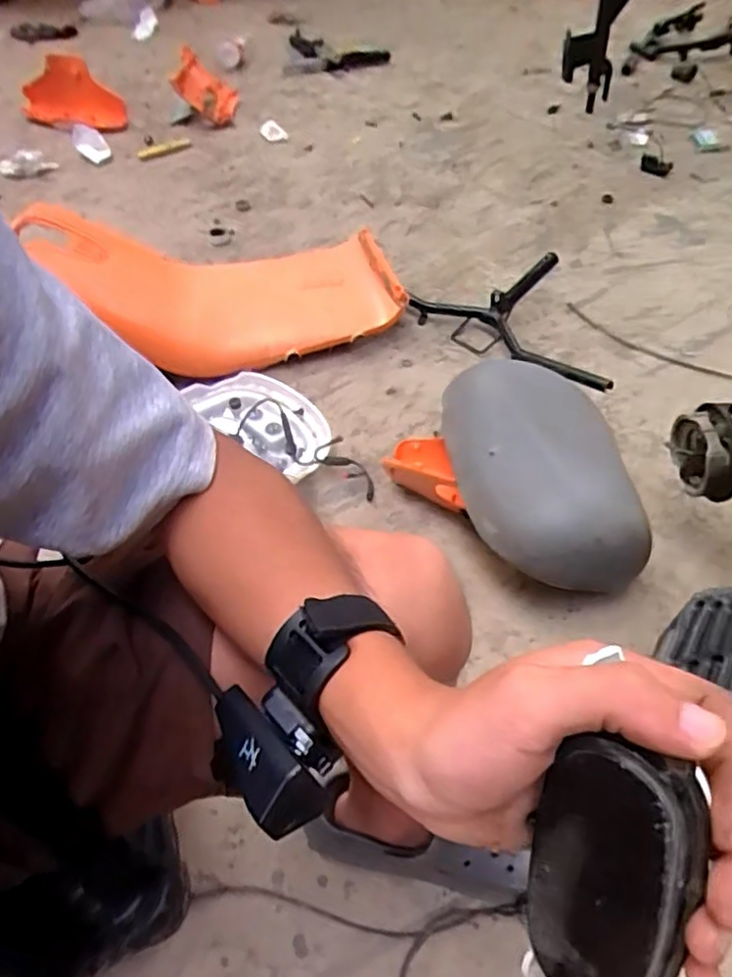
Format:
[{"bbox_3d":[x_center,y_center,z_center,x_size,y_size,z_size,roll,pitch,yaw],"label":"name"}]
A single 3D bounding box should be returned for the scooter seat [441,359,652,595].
[{"bbox_3d":[0.227,-0.032,0.858,0.205,0.092,0.308,-9,53,-6],"label":"scooter seat"}]

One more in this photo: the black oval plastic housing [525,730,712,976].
[{"bbox_3d":[0.087,0.133,0.226,0.051,0.121,0.030,20,29,38],"label":"black oval plastic housing"}]

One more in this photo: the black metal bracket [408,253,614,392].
[{"bbox_3d":[0.236,-0.272,1.172,0.288,0.102,0.374,-3,52,-2],"label":"black metal bracket"}]

